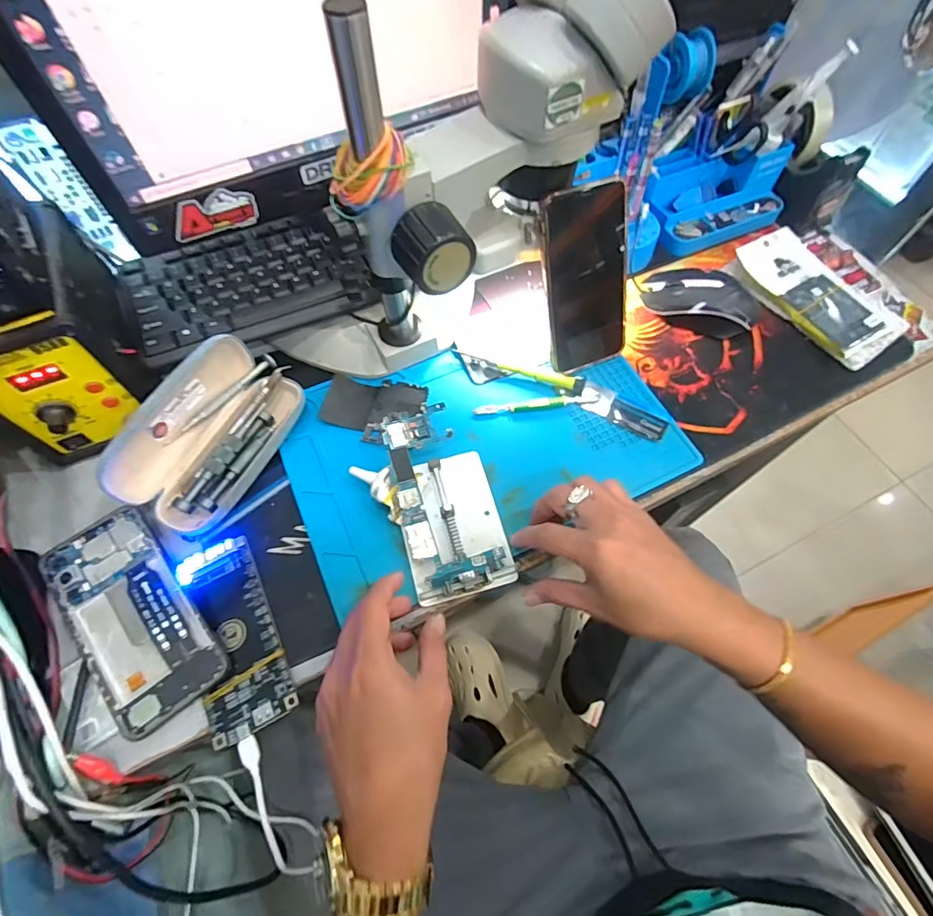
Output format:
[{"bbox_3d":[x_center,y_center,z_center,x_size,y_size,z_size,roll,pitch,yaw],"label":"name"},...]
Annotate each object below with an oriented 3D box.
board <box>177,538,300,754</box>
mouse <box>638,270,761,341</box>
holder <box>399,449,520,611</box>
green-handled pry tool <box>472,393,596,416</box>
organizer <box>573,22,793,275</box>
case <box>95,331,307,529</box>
[{"bbox_3d":[-0.174,0.130,0.362,0.059,0.008,0.141,-23,65,-11],"label":"board"},{"bbox_3d":[0.244,-0.165,0.499,0.118,0.040,0.061,19,65,9],"label":"mouse"},{"bbox_3d":[-0.012,0.053,0.399,0.082,0.015,0.117,-15,64,-8],"label":"holder"},{"bbox_3d":[0.068,-0.051,0.457,0.119,0.004,0.012,-8,63,-4],"label":"green-handled pry tool"},{"bbox_3d":[0.244,-0.322,0.508,0.224,0.140,0.134,-21,65,-10],"label":"organizer"},{"bbox_3d":[-0.214,-0.027,0.404,0.084,0.066,0.159,22,65,10],"label":"case"}]

